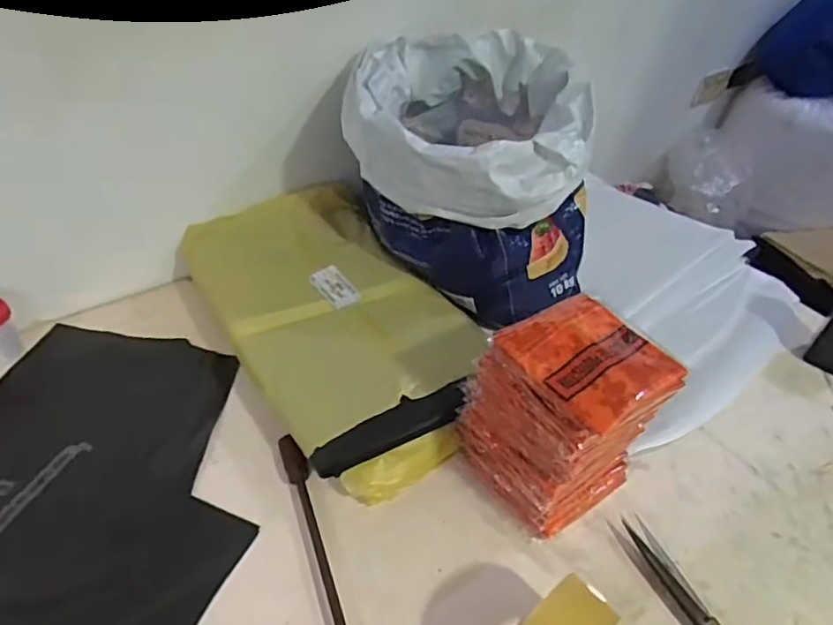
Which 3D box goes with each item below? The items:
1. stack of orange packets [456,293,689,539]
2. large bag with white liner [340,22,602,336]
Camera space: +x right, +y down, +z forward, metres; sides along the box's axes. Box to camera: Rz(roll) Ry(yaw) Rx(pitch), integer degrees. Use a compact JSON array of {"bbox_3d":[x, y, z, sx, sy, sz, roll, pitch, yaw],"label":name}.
[{"bbox_3d":[0.141,0.100,0.584,0.129,0.192,0.131,-23,49,-29],"label":"stack of orange packets"},{"bbox_3d":[0.072,-0.196,0.779,0.311,0.237,0.325,6,43,-1],"label":"large bag with white liner"}]

